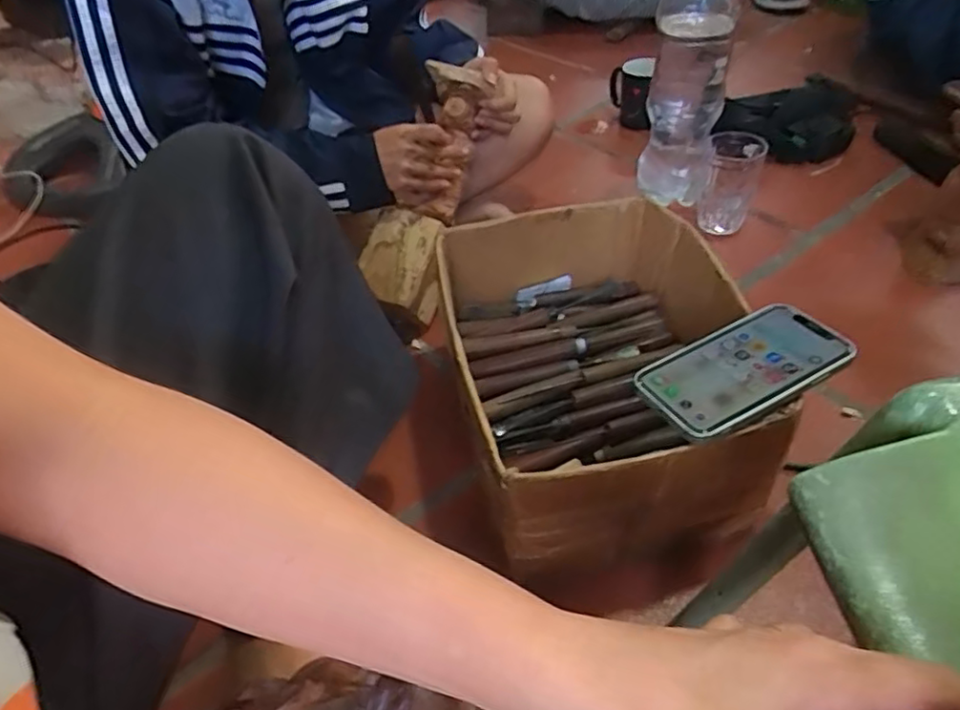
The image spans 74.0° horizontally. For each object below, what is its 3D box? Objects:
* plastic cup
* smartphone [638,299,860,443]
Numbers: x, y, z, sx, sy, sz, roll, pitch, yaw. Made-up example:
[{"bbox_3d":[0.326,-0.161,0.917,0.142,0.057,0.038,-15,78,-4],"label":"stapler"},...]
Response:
[{"bbox_3d":[0.333,-0.225,0.851,0.069,0.110,0.077,14,47,20],"label":"plastic cup"},{"bbox_3d":[0.191,0.008,0.463,0.149,0.015,0.079,-23,46,-18],"label":"smartphone"}]

